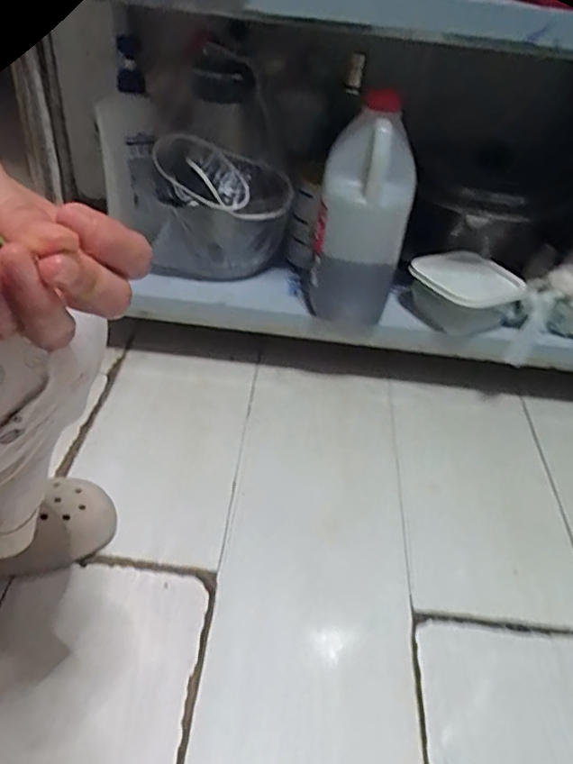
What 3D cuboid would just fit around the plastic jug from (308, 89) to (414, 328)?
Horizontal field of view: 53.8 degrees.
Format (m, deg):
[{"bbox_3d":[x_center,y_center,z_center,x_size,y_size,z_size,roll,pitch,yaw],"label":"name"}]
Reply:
[{"bbox_3d":[0.093,-0.192,0.680,0.121,0.241,0.095,8,40,2],"label":"plastic jug"}]

